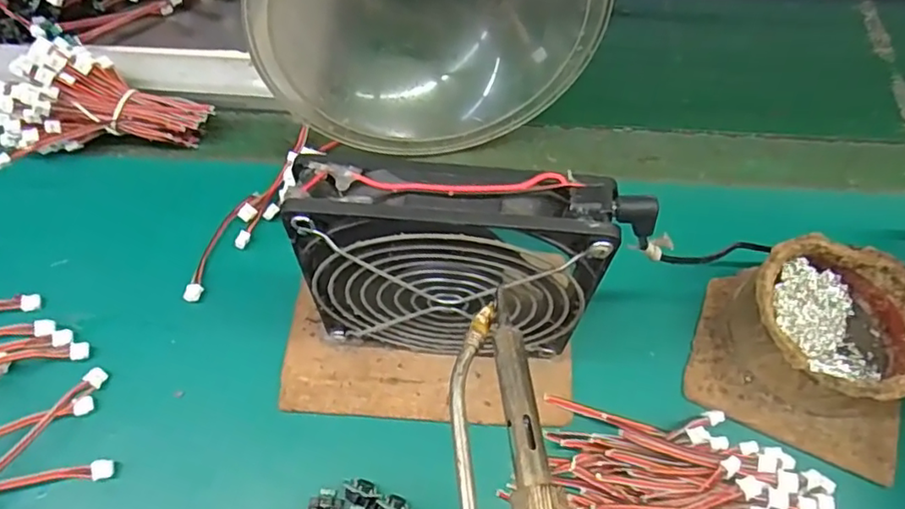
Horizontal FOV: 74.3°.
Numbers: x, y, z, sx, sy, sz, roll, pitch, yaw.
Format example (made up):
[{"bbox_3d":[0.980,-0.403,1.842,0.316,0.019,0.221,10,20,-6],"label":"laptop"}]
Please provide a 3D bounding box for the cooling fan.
[{"bbox_3d":[-0.003,0.012,0.257,0.114,0.133,0.034,9,61,3],"label":"cooling fan"}]

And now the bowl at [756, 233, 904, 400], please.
[{"bbox_3d":[0.189,0.036,0.300,0.080,0.041,0.082,1,61,-1],"label":"bowl"}]

